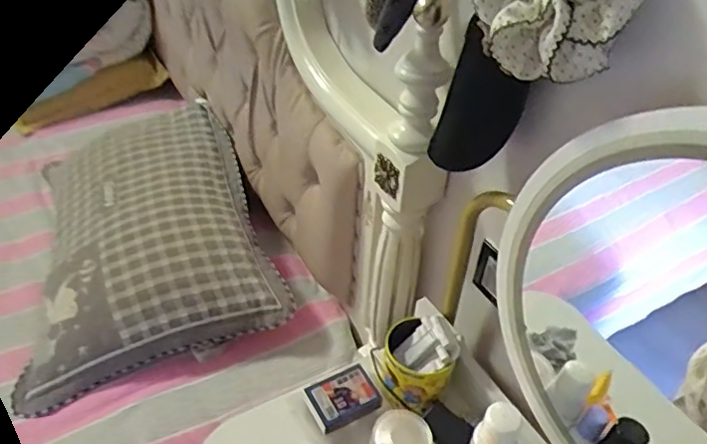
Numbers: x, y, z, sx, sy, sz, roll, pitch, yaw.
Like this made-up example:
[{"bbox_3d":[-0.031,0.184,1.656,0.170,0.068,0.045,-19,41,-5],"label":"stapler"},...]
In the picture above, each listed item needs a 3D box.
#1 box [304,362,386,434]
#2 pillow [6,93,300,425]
[{"bbox_3d":[-0.011,0.215,0.711,0.083,0.029,0.062,-19,44,-24],"label":"box"},{"bbox_3d":[-0.416,0.009,1.163,0.450,0.186,0.644,-10,41,-15],"label":"pillow"}]

